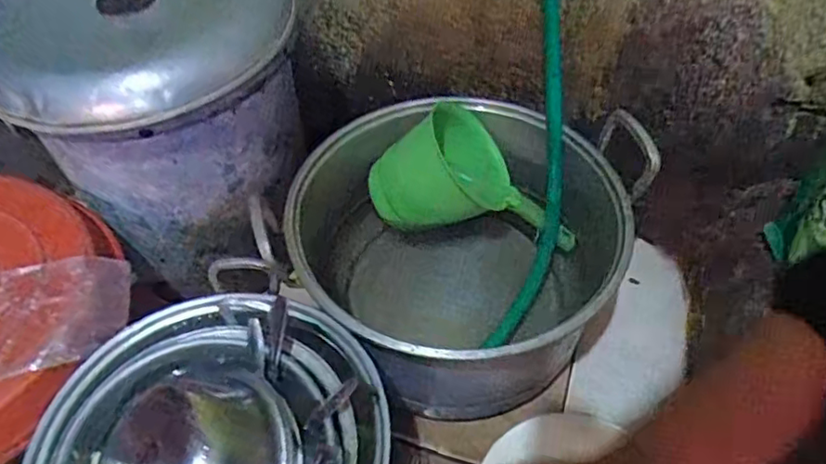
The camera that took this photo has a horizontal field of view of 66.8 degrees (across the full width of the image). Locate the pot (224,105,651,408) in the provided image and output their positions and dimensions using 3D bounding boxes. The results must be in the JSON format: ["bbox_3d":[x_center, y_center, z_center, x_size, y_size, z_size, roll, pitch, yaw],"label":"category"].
[{"bbox_3d":[0.033,0.019,0.706,0.354,0.233,0.336,-3,47,3],"label":"pot"}]

